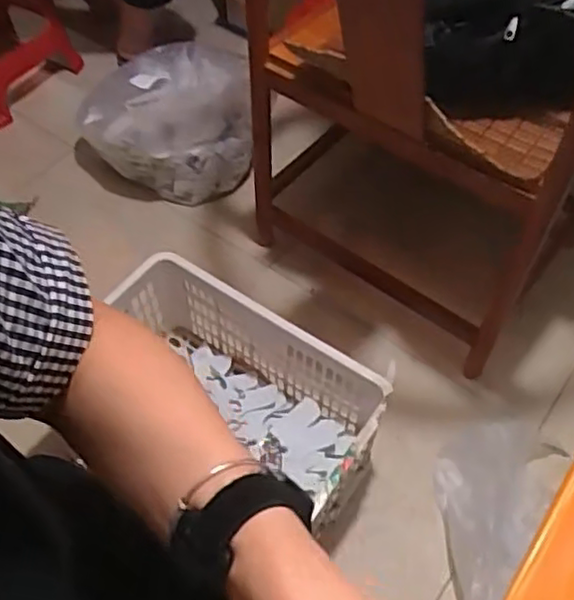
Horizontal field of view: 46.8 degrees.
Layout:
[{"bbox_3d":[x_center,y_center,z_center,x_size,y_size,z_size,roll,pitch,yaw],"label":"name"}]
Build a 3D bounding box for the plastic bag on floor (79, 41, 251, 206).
[{"bbox_3d":[-0.261,-0.406,1.477,0.351,0.221,0.318,-3,54,-2],"label":"plastic bag on floor"}]

